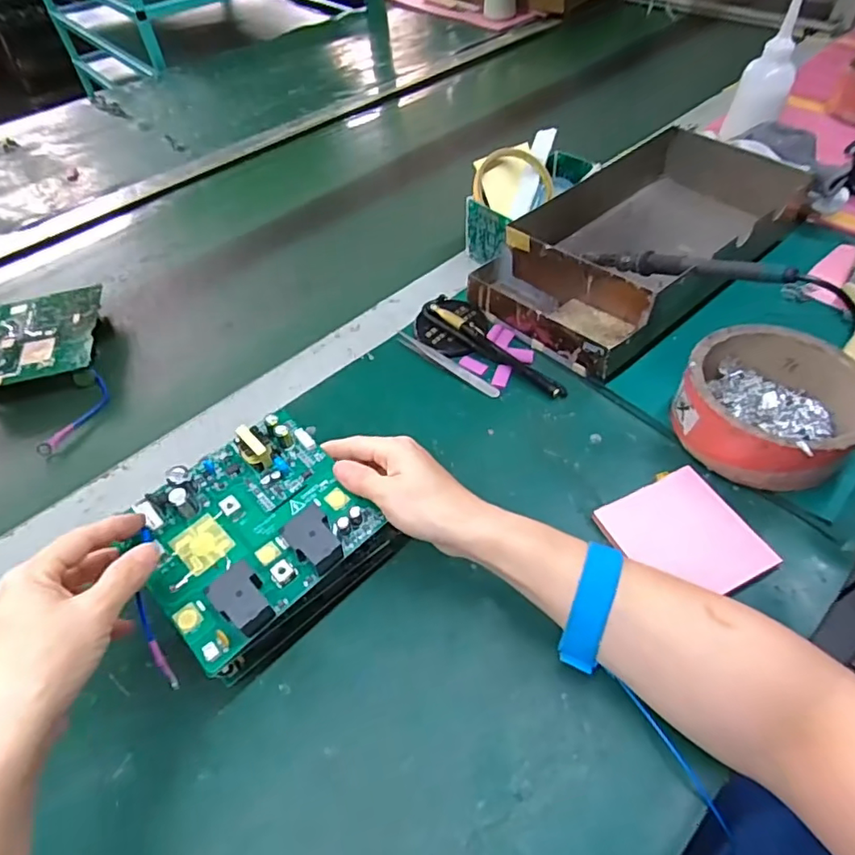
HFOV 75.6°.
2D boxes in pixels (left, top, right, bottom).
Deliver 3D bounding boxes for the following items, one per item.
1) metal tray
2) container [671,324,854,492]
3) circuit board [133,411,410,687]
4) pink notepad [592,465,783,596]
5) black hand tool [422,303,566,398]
[{"bbox_3d":[0.214,-0.188,0.545,0.347,0.070,0.179,-34,56,-22],"label":"metal tray"},{"bbox_3d":[0.253,-0.017,0.409,0.117,0.055,0.116,-2,50,3],"label":"container"},{"bbox_3d":[-0.106,0.070,0.351,0.129,0.082,0.108,-39,58,-25],"label":"circuit board"},{"bbox_3d":[0.175,0.074,0.379,0.088,0.008,0.087,-20,52,-12],"label":"pink notepad"},{"bbox_3d":[0.056,-0.072,0.494,0.154,0.018,0.017,34,60,28],"label":"black hand tool"}]

